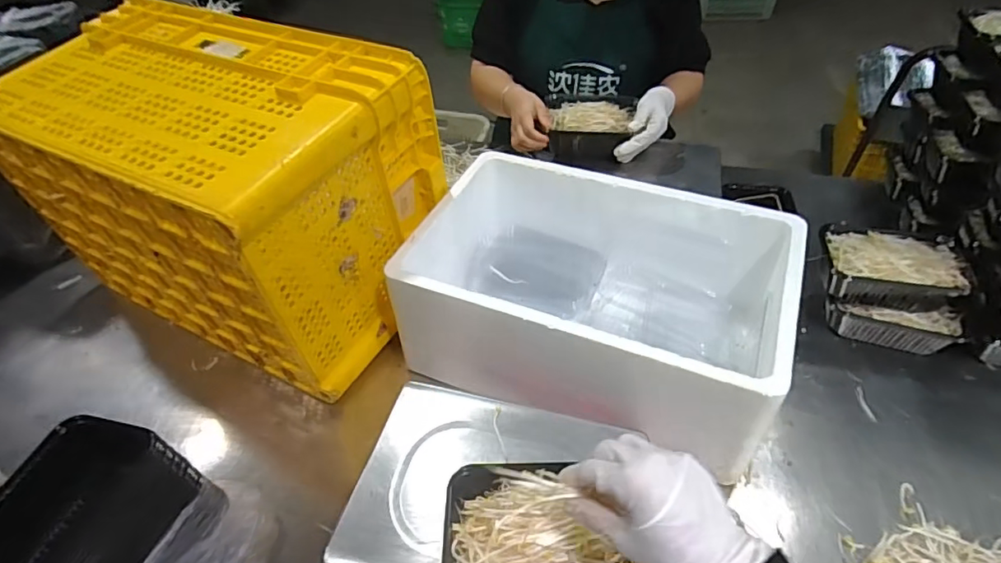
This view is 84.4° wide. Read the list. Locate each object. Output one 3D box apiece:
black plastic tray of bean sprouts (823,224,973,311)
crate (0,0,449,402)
[{"bbox_3d":[0.559,-0.021,0.799,0.177,0.067,0.116,9,46,12],"label":"black plastic tray of bean sprouts"},{"bbox_3d":[-0.386,-0.130,0.802,0.521,0.356,0.316,20,49,22],"label":"crate"}]

